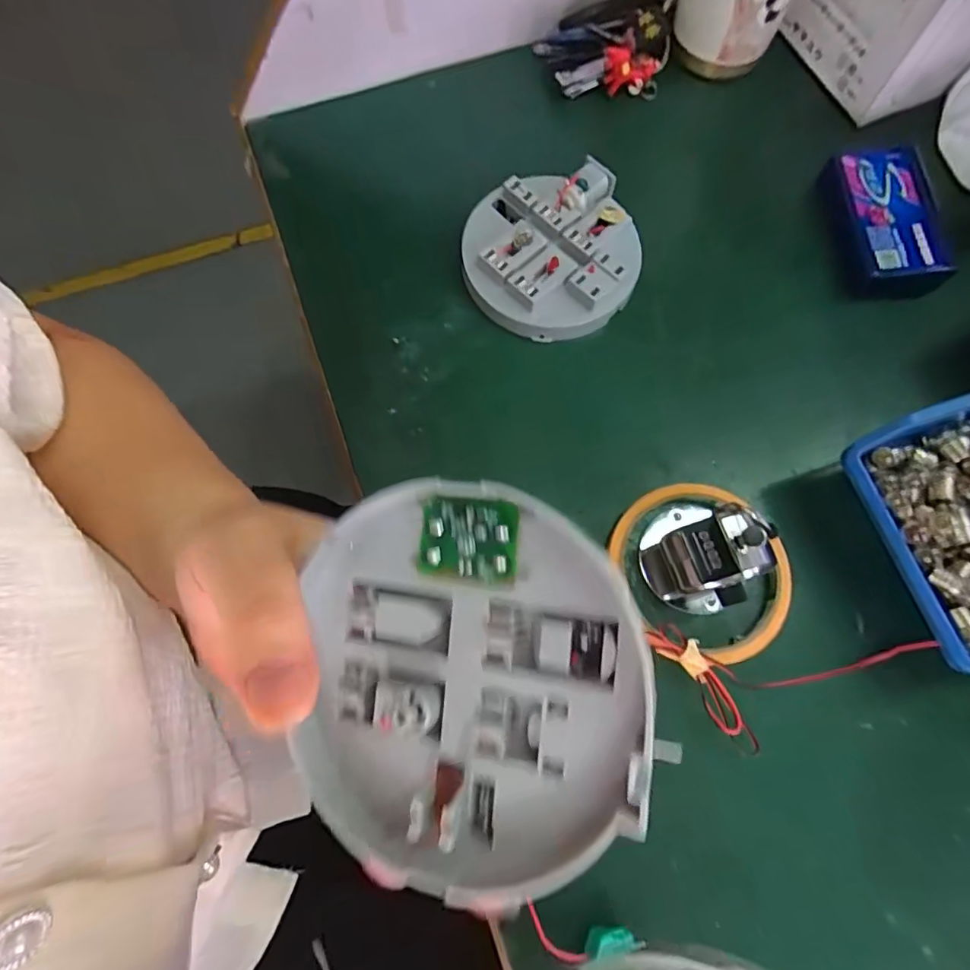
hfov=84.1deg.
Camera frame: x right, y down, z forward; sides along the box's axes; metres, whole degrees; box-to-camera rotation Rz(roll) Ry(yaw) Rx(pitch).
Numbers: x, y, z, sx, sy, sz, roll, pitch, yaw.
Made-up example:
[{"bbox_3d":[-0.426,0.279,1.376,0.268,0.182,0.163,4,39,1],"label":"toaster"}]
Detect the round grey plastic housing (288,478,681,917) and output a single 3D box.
[{"bbox_3d":[-0.011,0.053,0.149,0.107,0.016,0.102,-13,84,19],"label":"round grey plastic housing"}]

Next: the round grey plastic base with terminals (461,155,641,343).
[{"bbox_3d":[0.038,-0.137,0.316,0.097,0.029,0.097,0,73,1],"label":"round grey plastic base with terminals"}]

